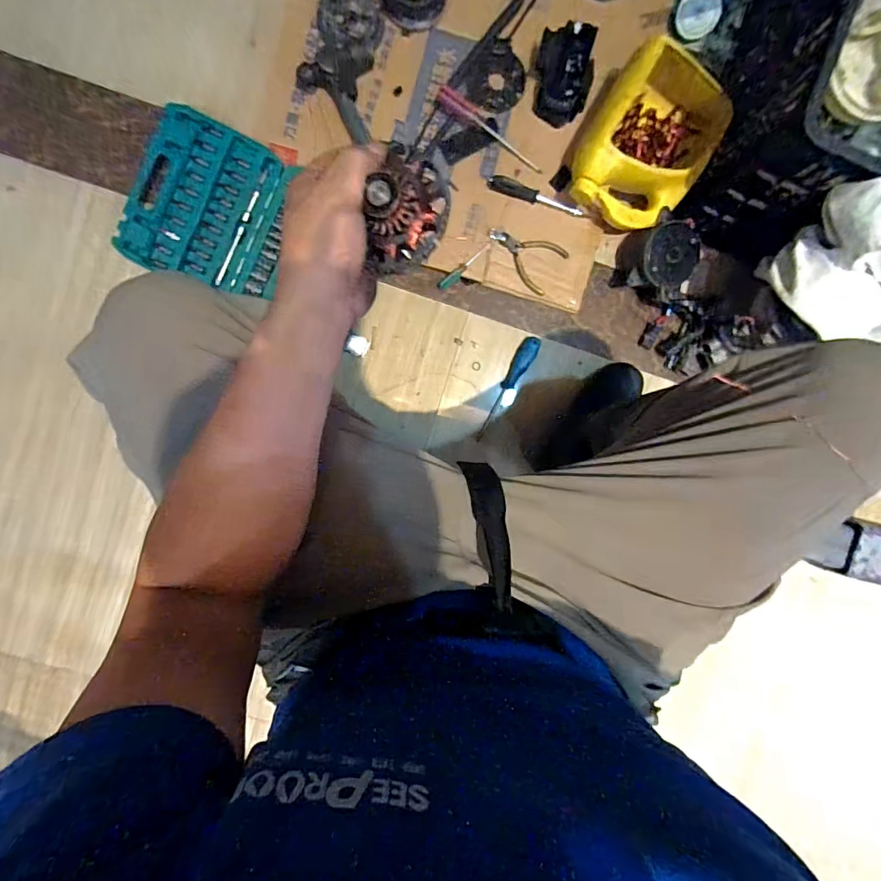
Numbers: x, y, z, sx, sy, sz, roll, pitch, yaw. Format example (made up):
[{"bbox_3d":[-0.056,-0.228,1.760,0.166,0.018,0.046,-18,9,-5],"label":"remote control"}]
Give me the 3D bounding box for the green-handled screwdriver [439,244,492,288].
[{"bbox_3d":[0.042,-0.292,0.764,0.106,0.018,0.017,-35,96,-1],"label":"green-handled screwdriver"}]

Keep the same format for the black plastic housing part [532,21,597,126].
[{"bbox_3d":[0.192,-0.568,0.703,0.087,0.066,0.115,10,93,-5],"label":"black plastic housing part"}]

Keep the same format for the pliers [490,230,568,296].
[{"bbox_3d":[0.141,-0.315,0.755,0.128,0.011,0.085,36,91,-6],"label":"pliers"}]

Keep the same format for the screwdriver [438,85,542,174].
[{"bbox_3d":[0.081,-0.498,0.720,0.190,0.023,0.023,32,92,-7],"label":"screwdriver"}]

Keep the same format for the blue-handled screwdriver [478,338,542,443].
[{"bbox_3d":[0.111,-0.092,0.779,0.030,0.024,0.200,32,91,-6],"label":"blue-handled screwdriver"}]

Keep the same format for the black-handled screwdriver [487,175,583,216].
[{"bbox_3d":[0.155,-0.397,0.731,0.160,0.016,0.027,18,93,-5],"label":"black-handled screwdriver"}]

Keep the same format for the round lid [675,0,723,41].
[{"bbox_3d":[0.410,-0.678,0.715,0.062,0.004,0.061,20,140,18],"label":"round lid"}]

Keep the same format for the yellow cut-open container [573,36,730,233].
[{"bbox_3d":[0.316,-0.447,0.688,0.178,0.118,0.216,31,93,-6],"label":"yellow cut-open container"}]

